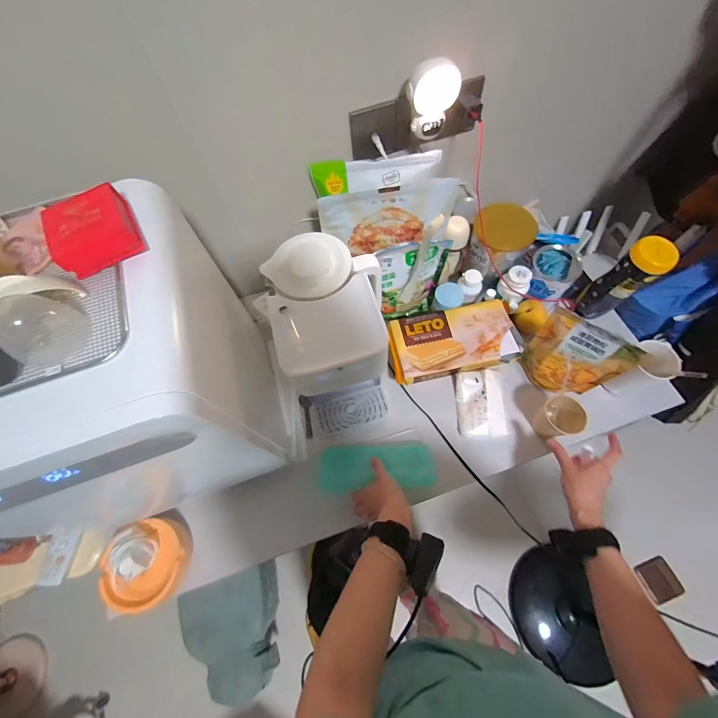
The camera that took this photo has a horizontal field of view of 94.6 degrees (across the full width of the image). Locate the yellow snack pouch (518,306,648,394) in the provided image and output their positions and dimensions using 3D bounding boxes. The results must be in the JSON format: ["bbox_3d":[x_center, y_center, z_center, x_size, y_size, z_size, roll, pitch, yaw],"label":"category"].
[{"bbox_3d":[0.408,0.006,0.638,0.159,0.183,0.054,33,71,17],"label":"yellow snack pouch"}]

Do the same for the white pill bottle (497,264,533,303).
[{"bbox_3d":[0.348,-0.167,0.731,0.059,0.052,0.058,-1,65,2],"label":"white pill bottle"}]

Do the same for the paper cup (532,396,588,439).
[{"bbox_3d":[0.377,0.120,0.638,0.069,0.088,0.069,-1,65,2],"label":"paper cup"}]

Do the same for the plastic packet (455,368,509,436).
[{"bbox_3d":[0.258,0.093,0.702,0.092,0.033,0.135,-4,64,1],"label":"plastic packet"}]

